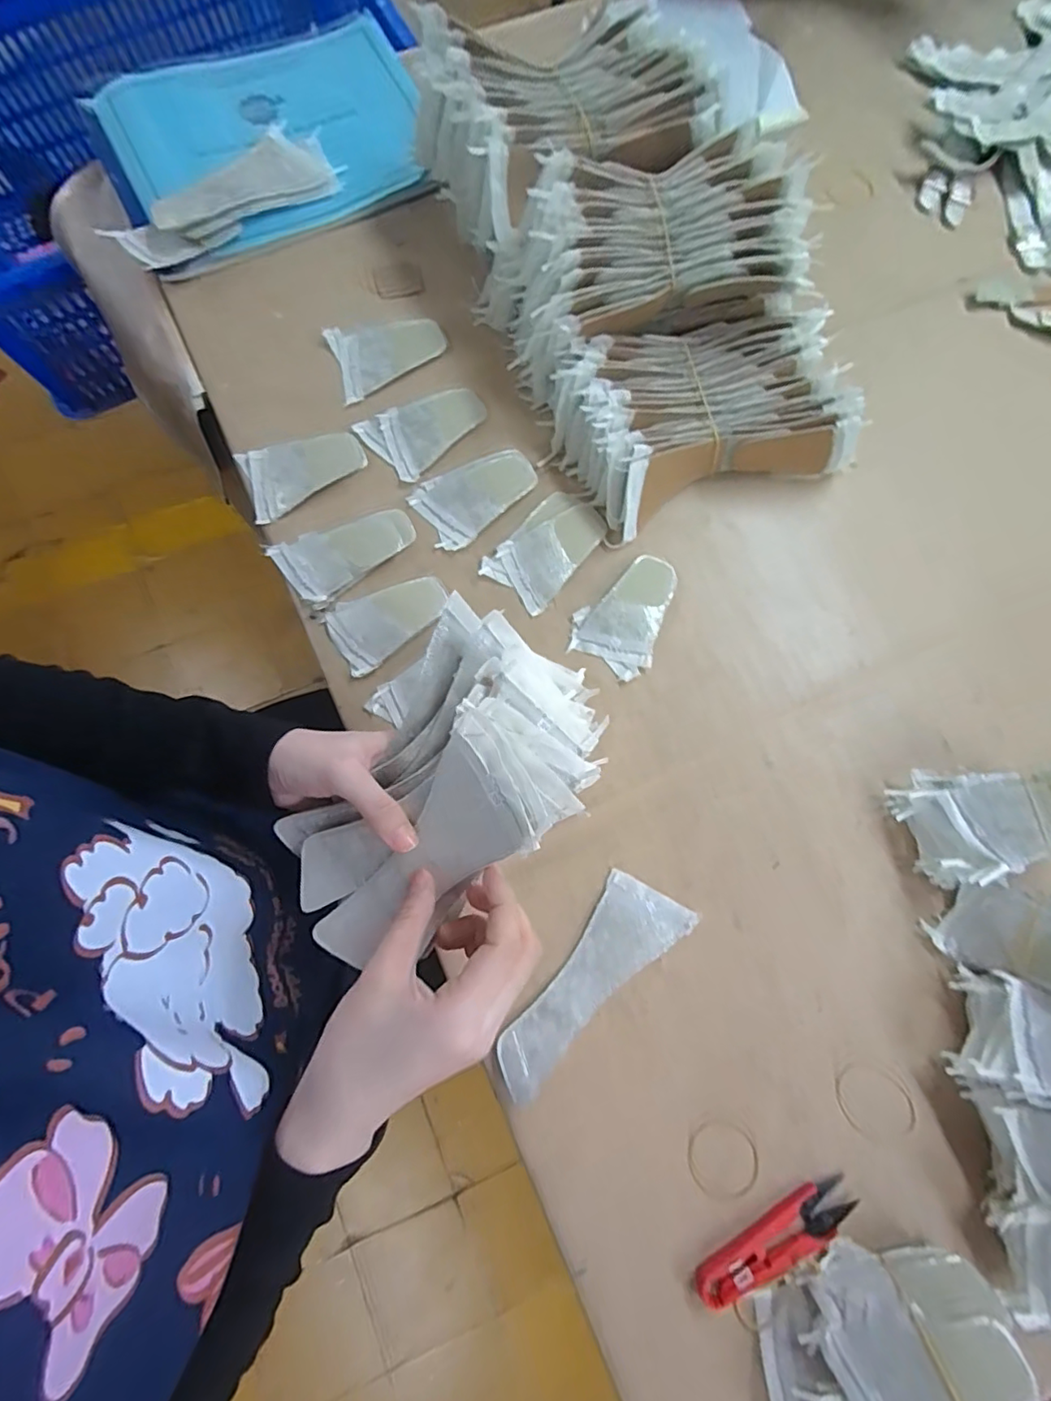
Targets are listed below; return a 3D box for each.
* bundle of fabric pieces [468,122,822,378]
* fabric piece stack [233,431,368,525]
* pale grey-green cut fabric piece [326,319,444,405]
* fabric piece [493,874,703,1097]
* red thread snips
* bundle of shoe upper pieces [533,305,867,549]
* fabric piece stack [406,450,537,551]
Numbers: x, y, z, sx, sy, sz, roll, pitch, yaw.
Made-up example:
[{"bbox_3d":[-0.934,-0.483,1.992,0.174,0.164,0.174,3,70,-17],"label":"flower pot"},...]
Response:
[{"bbox_3d":[0.090,-0.345,0.455,0.233,0.111,0.127,-15,80,-4],"label":"bundle of fabric pieces"},{"bbox_3d":[-0.182,-0.190,0.471,0.098,0.009,0.061,-21,80,-5],"label":"fabric piece stack"},{"bbox_3d":[-0.118,-0.305,0.498,0.098,0.004,0.066,-19,80,-5],"label":"pale grey-green cut fabric piece"},{"bbox_3d":[0.050,0.201,0.397,0.068,0.016,0.165,39,81,6],"label":"fabric piece"},{"bbox_3d":[0.163,0.352,0.369,0.113,0.016,0.030,-27,81,-6],"label":"red thread snips"},{"bbox_3d":[0.139,-0.234,0.463,0.219,0.057,0.152,-20,80,-5],"label":"bundle of shoe upper pieces"},{"bbox_3d":[-0.038,-0.171,0.470,0.102,0.009,0.062,-30,81,-7],"label":"fabric piece stack"}]

